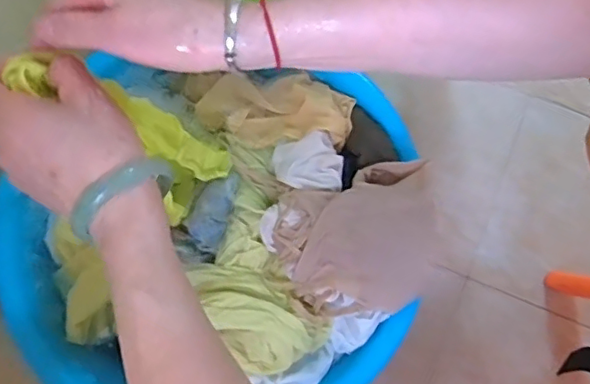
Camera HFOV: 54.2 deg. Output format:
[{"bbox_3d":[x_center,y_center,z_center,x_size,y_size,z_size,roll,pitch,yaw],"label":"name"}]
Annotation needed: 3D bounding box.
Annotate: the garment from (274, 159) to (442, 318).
[{"bbox_3d":[0.075,0.056,0.642,0.175,0.044,0.150,-17,80,-4],"label":"garment"}]

